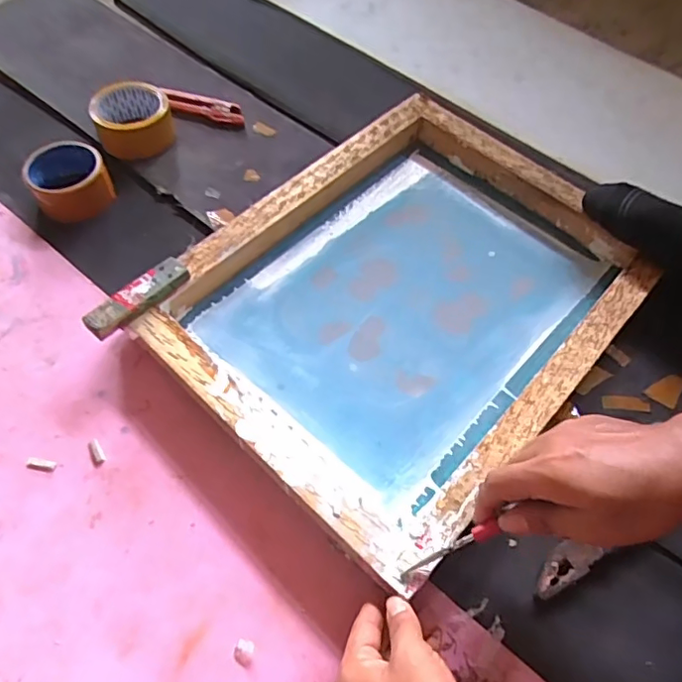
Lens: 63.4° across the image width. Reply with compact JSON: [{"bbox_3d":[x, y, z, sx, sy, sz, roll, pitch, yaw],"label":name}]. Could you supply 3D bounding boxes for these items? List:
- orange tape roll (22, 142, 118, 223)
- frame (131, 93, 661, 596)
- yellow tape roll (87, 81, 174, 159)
[{"bbox_3d":[-0.316,-0.186,0.647,0.088,0.042,0.088,-31,65,-18],"label":"orange tape roll"},{"bbox_3d":[0.066,-0.053,0.572,0.361,0.041,0.458,40,66,19],"label":"frame"},{"bbox_3d":[-0.262,-0.281,0.700,0.090,0.047,0.089,1,60,-1],"label":"yellow tape roll"}]

